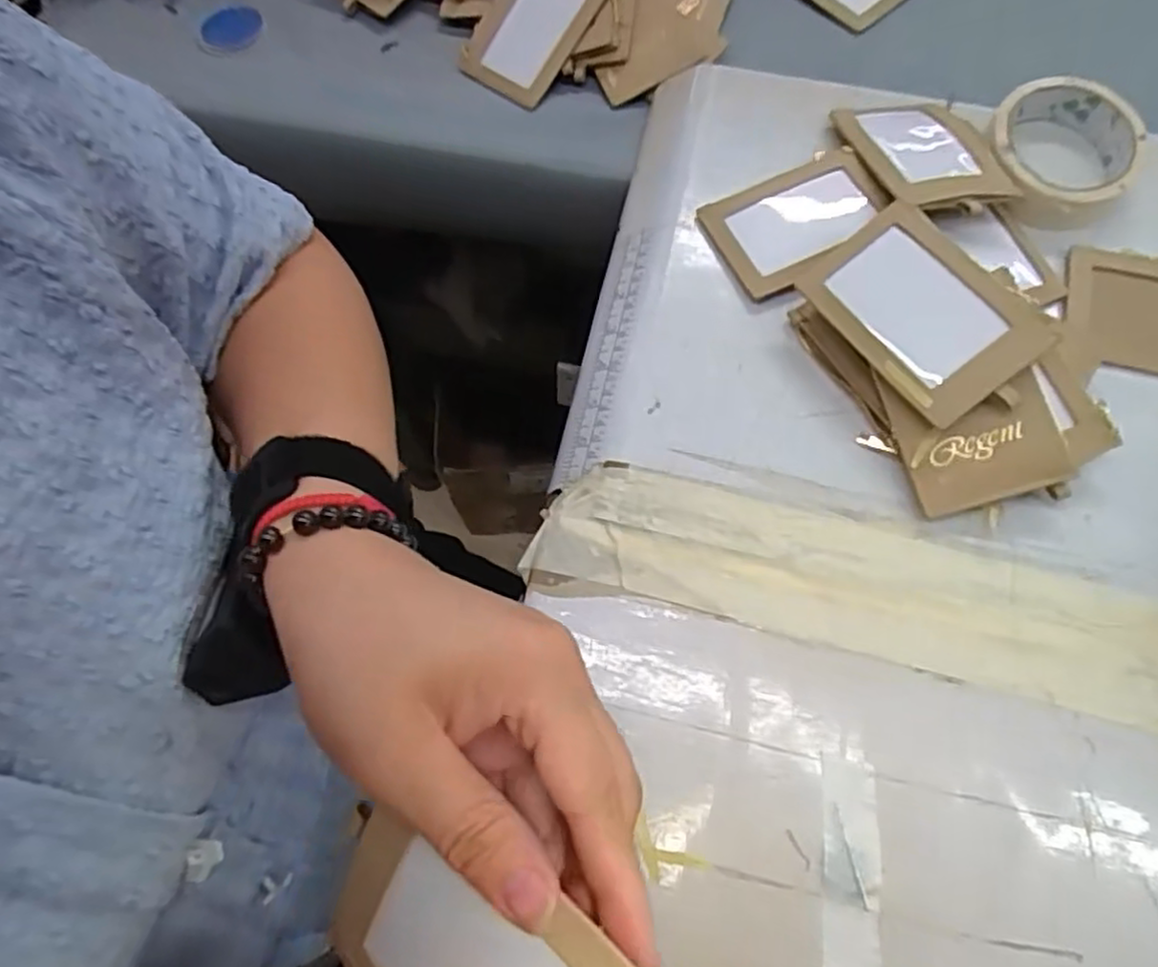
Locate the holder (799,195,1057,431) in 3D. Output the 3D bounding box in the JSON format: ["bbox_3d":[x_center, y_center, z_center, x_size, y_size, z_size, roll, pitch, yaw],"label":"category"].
[{"bbox_3d":[0.180,-0.090,0.372,0.070,0.009,0.110,-39,69,8],"label":"holder"}]

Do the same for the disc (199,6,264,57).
[{"bbox_3d":[-0.274,-0.356,0.558,0.052,0.009,0.045,-31,70,-11],"label":"disc"}]

